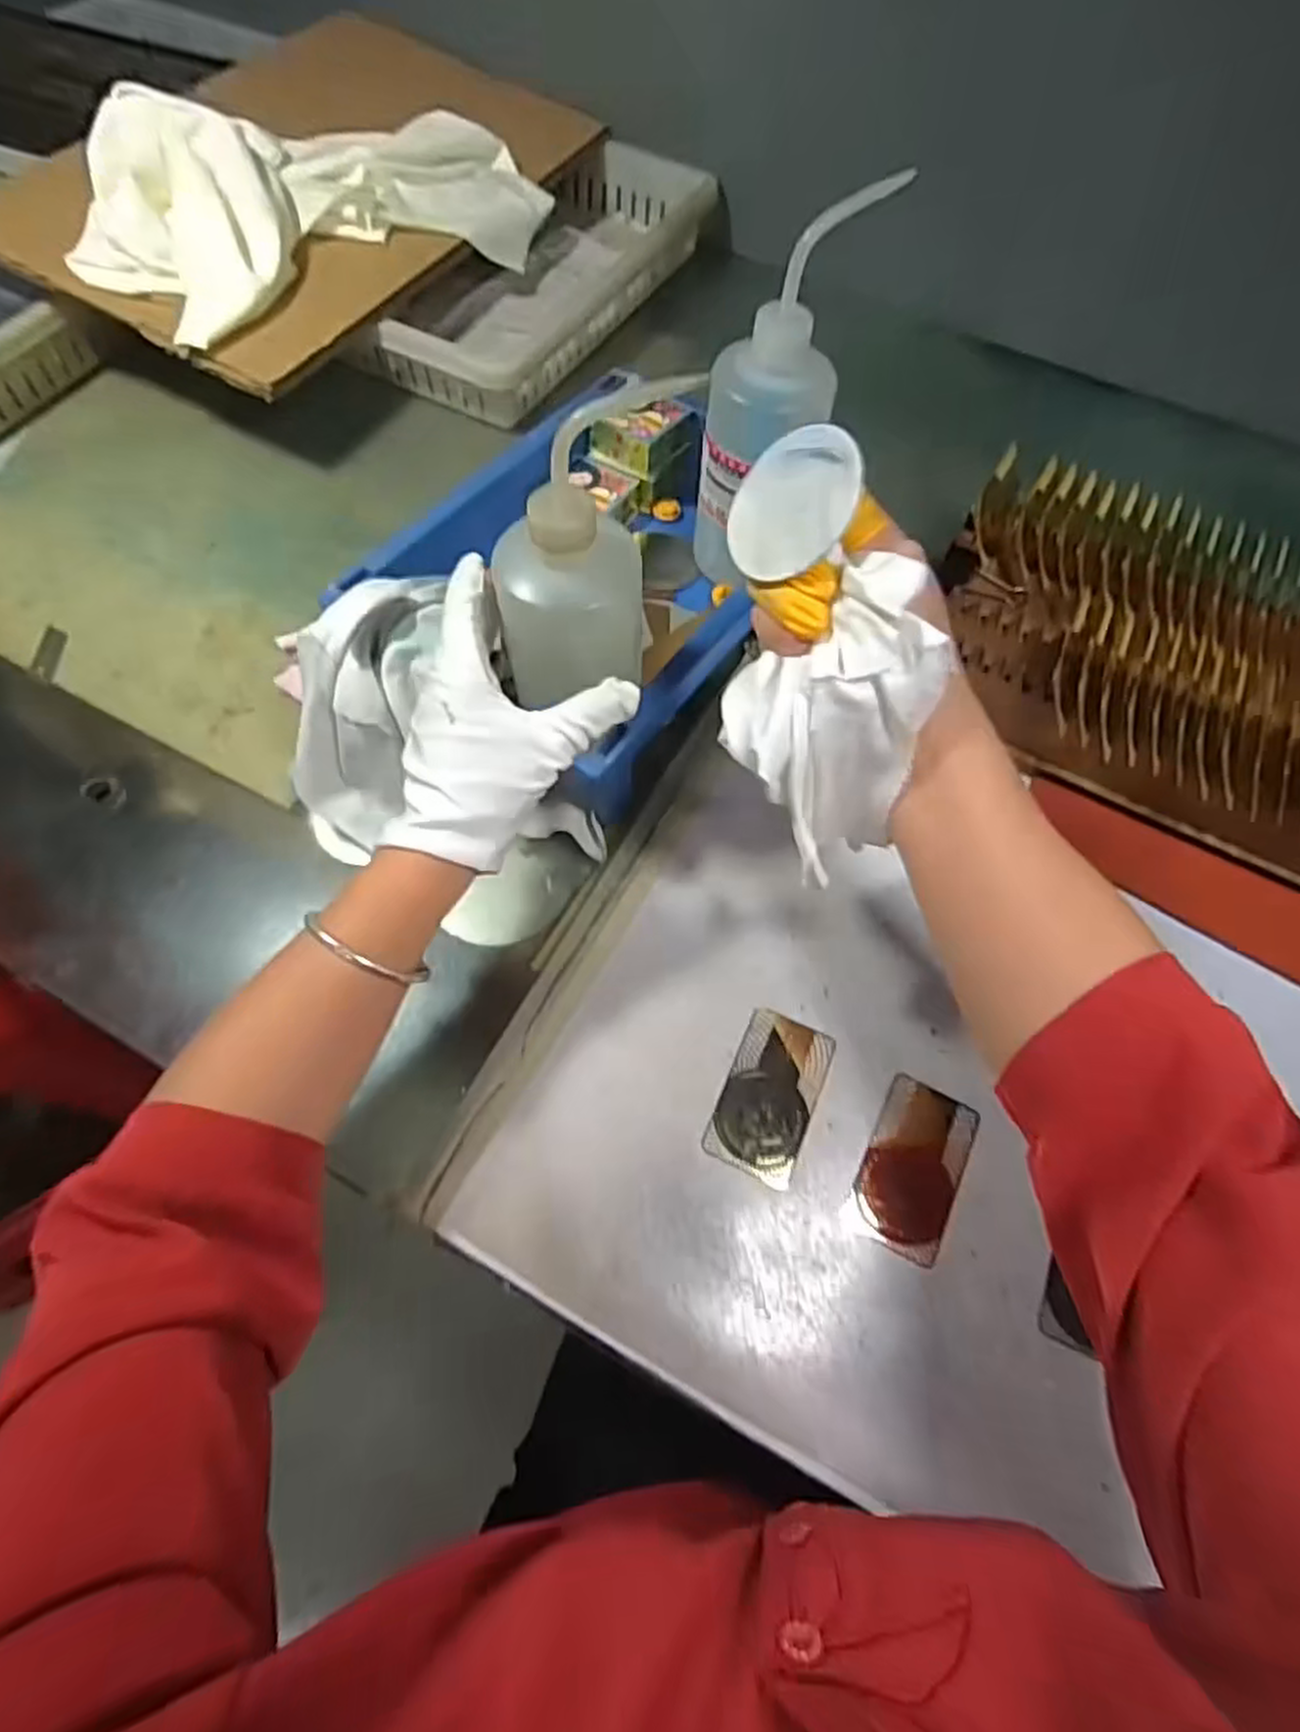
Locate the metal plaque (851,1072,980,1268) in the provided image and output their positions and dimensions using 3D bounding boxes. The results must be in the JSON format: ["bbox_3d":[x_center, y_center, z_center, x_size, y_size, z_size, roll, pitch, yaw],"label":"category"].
[{"bbox_3d":[0.139,0.158,0.410,0.048,0.004,0.085,26,66,11],"label":"metal plaque"}]

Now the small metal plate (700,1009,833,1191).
[{"bbox_3d":[0.065,0.122,0.420,0.047,0.004,0.086,23,65,9],"label":"small metal plate"}]

